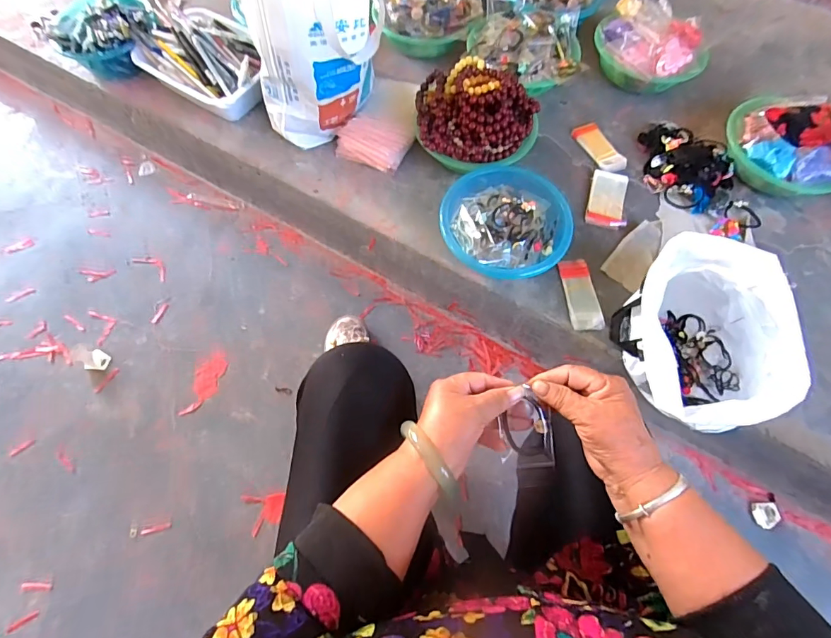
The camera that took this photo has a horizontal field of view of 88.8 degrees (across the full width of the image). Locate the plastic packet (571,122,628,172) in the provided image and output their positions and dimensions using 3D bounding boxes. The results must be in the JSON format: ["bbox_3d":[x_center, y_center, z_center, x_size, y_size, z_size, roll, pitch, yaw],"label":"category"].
[{"bbox_3d":[0.383,-0.359,0.888,0.054,0.022,0.131,-23,69,-10],"label":"plastic packet"}]

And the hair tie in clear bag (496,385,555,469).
[{"bbox_3d":[0.105,0.108,0.405,0.048,0.014,0.068,-6,92,5],"label":"hair tie in clear bag"}]

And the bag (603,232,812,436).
[{"bbox_3d":[0.449,0.019,0.656,0.212,0.161,0.281,-7,67,-4],"label":"bag"}]

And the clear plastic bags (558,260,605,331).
[{"bbox_3d":[0.297,-0.045,0.756,0.058,0.008,0.132,-4,66,-3],"label":"clear plastic bags"}]

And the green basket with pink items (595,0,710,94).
[{"bbox_3d":[0.512,-0.603,0.927,0.211,0.091,0.211,0,66,-1],"label":"green basket with pink items"}]

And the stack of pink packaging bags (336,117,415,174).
[{"bbox_3d":[-0.086,-0.350,0.841,0.146,0.024,0.088,19,105,7],"label":"stack of pink packaging bags"}]

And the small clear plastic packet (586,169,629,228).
[{"bbox_3d":[0.376,-0.234,0.830,0.070,0.014,0.127,12,67,5],"label":"small clear plastic packet"}]

